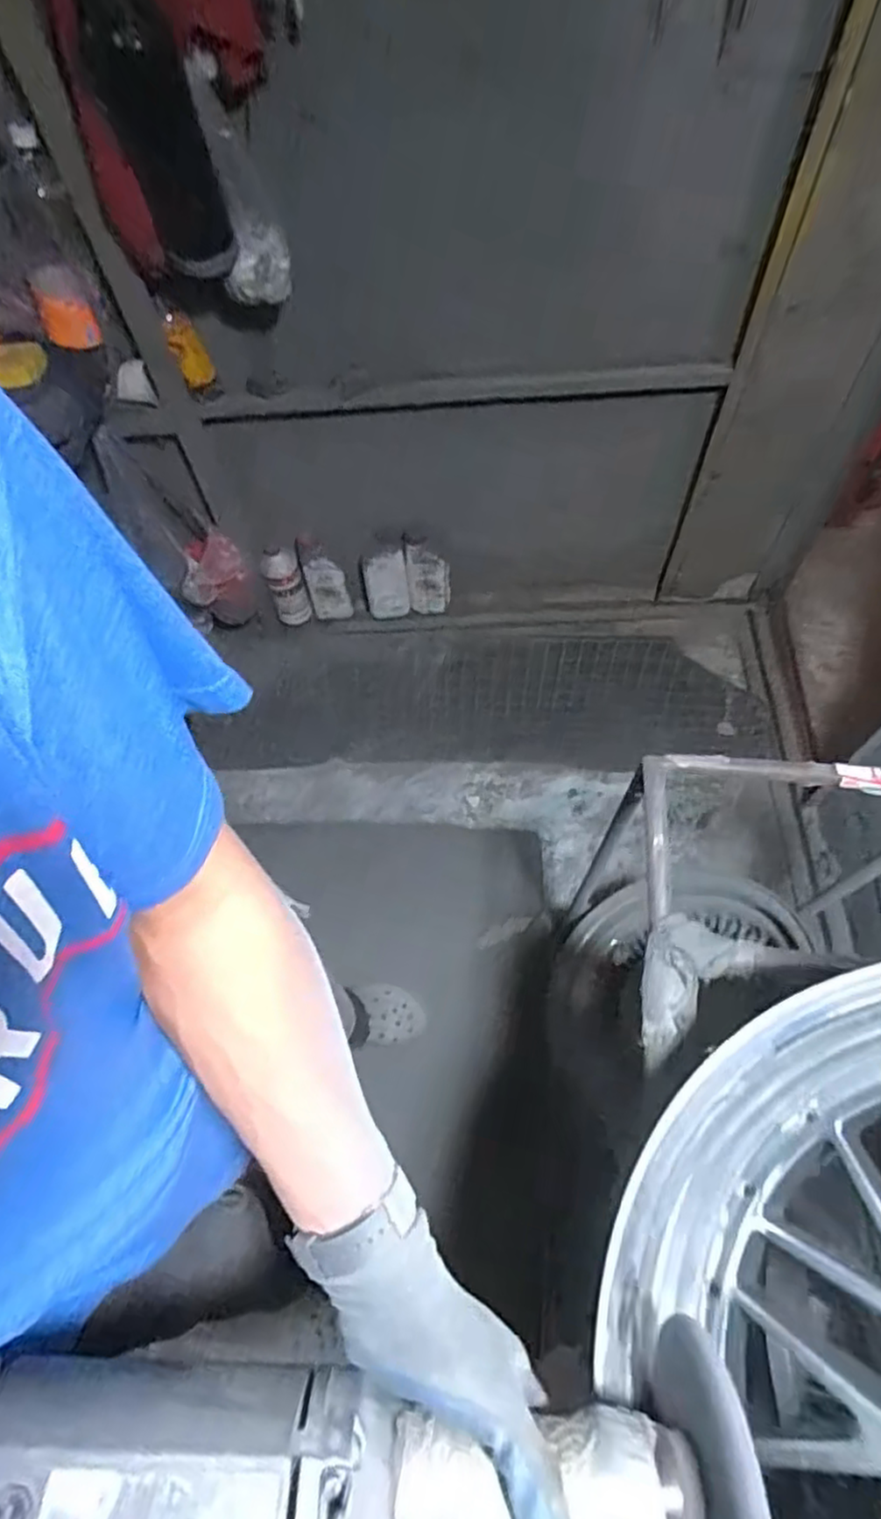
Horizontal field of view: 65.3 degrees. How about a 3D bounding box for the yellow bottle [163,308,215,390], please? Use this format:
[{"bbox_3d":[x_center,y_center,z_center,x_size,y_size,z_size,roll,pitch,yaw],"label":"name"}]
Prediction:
[{"bbox_3d":[-0.405,-0.659,1.113,0.055,0.124,0.039,-20,62,-8],"label":"yellow bottle"}]

